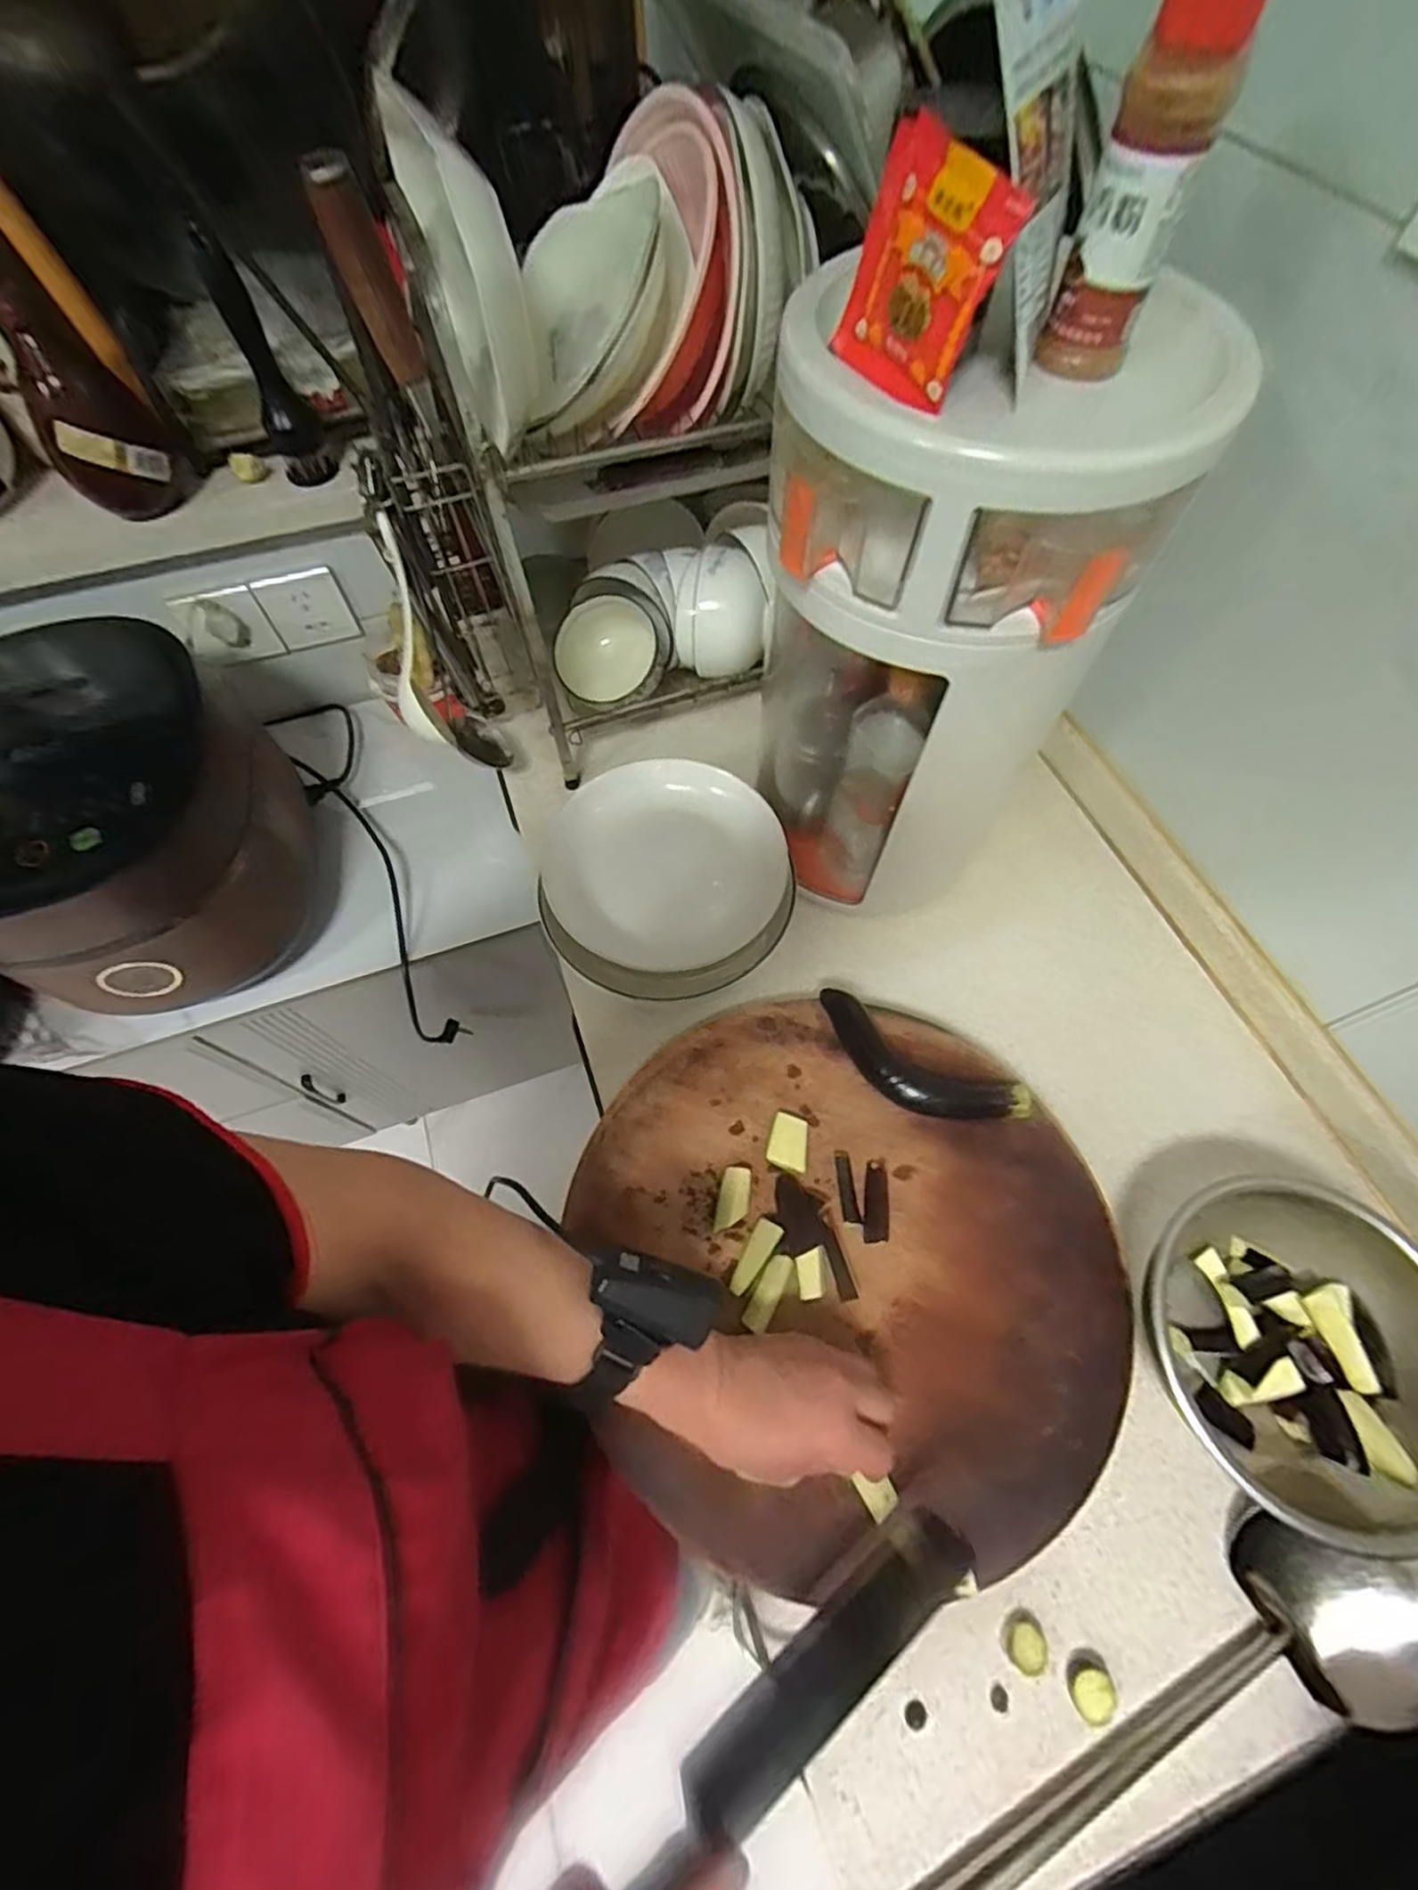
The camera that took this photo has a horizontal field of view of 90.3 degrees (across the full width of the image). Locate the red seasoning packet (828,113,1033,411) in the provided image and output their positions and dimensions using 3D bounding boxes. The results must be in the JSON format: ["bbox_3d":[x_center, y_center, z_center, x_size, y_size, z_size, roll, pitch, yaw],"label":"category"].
[{"bbox_3d":[0.091,-0.288,0.302,0.023,0.076,0.068,-28,67,-13],"label":"red seasoning packet"}]

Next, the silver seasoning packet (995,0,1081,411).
[{"bbox_3d":[0.132,-0.314,0.276,0.009,0.141,0.076,22,72,35],"label":"silver seasoning packet"}]

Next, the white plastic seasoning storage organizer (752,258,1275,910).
[{"bbox_3d":[0.142,-0.199,0.522,0.203,0.415,0.181,13,65,6],"label":"white plastic seasoning storage organizer"}]

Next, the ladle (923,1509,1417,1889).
[{"bbox_3d":[0.251,0.482,0.396,0.394,0.039,0.096,-28,67,-13],"label":"ladle"}]

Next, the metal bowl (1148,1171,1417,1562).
[{"bbox_3d":[0.410,0.275,0.475,0.169,0.085,0.205,13,65,6],"label":"metal bowl"}]

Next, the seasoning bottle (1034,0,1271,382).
[{"bbox_3d":[0.179,-0.312,0.287,0.036,0.127,0.046,29,67,13],"label":"seasoning bottle"}]

